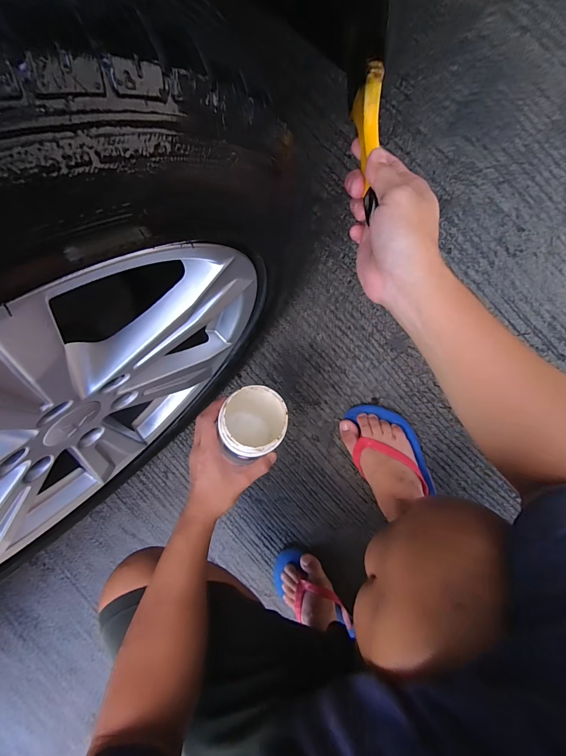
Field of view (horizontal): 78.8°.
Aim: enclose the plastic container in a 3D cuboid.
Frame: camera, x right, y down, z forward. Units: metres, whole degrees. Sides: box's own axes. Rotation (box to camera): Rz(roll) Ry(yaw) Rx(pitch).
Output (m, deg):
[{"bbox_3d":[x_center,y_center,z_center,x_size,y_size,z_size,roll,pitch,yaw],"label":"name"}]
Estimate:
[{"bbox_3d":[-0.048,0.063,0.535,0.093,0.141,0.095,-23,92,-10],"label":"plastic container"}]

